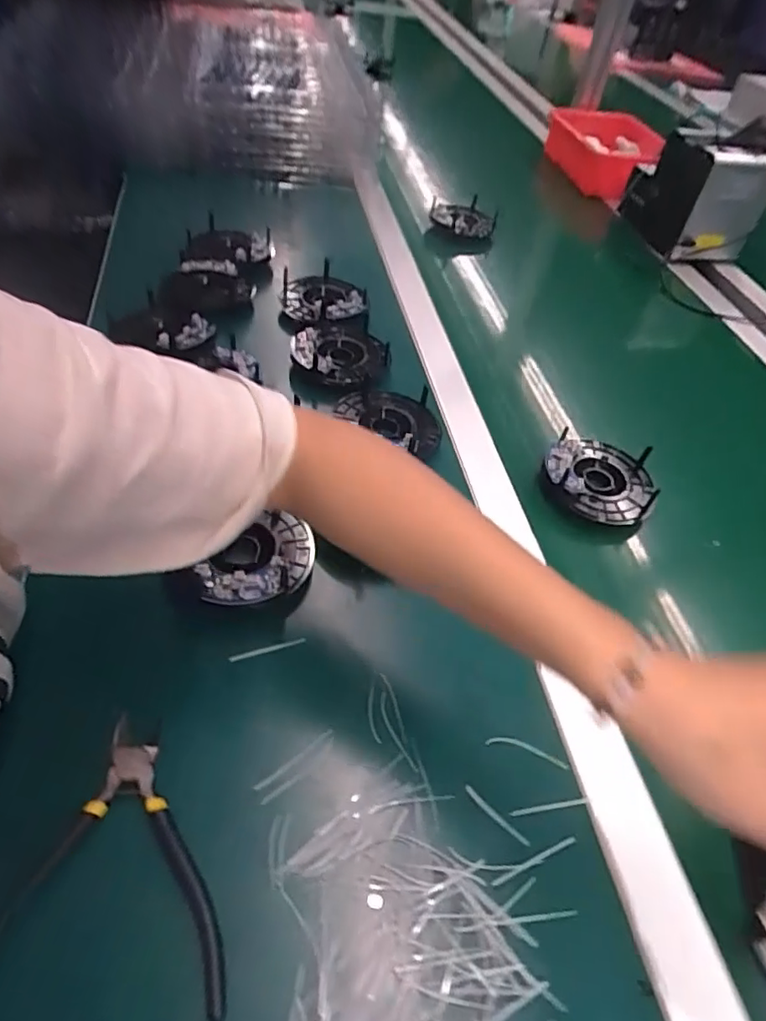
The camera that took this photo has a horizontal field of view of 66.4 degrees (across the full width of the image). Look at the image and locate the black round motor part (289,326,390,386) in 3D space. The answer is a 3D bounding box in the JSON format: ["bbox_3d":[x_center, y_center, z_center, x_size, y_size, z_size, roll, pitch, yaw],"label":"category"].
[{"bbox_3d":[-0.043,-0.162,0.596,0.093,0.017,0.088,4,49,-5],"label":"black round motor part"}]

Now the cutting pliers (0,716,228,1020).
[{"bbox_3d":[-0.138,0.182,0.304,0.123,0.013,0.132,1,50,-6],"label":"cutting pliers"}]

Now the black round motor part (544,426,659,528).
[{"bbox_3d":[0.197,-0.030,0.529,0.100,0.040,0.105,30,53,17],"label":"black round motor part"}]

